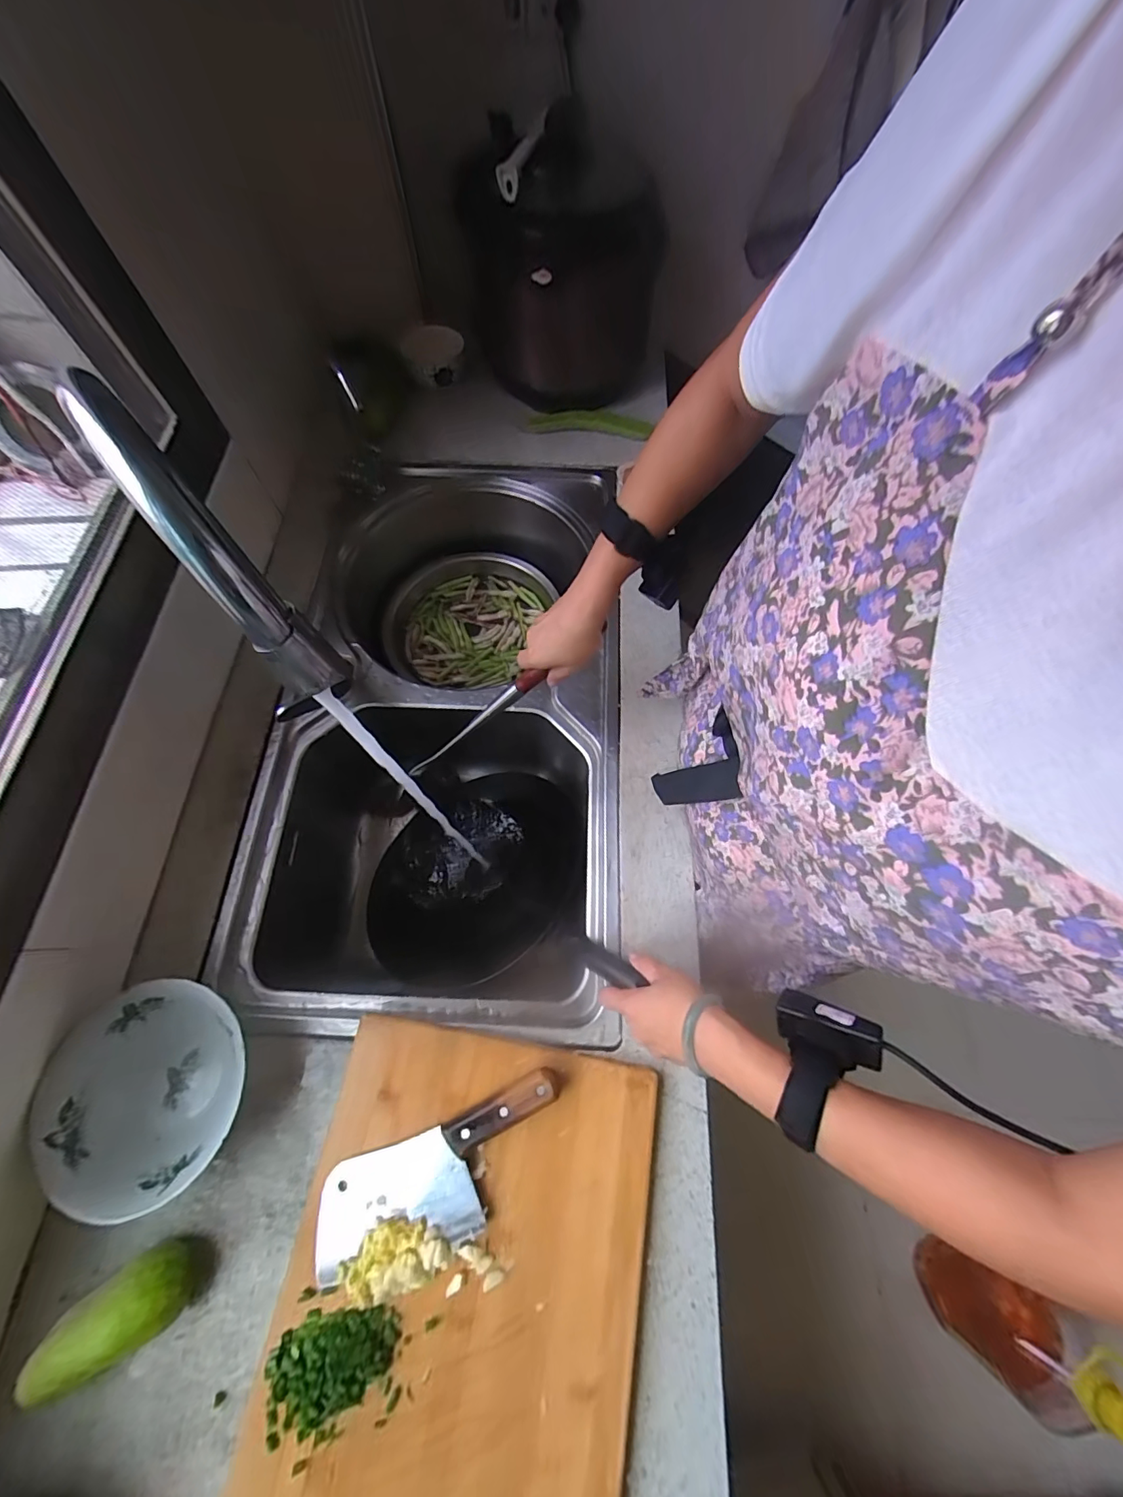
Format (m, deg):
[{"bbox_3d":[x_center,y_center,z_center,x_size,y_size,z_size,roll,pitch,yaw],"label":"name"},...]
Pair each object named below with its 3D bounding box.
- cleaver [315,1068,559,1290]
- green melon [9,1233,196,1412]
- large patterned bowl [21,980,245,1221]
[{"bbox_3d":[-0.100,0.367,0.413,0.226,0.027,0.084,-22,71,-9],"label":"cleaver"},{"bbox_3d":[-0.354,0.452,0.383,0.119,0.056,0.052,-36,73,-13],"label":"green melon"},{"bbox_3d":[-0.363,0.304,0.441,0.162,0.056,0.166,0,69,0],"label":"large patterned bowl"}]

